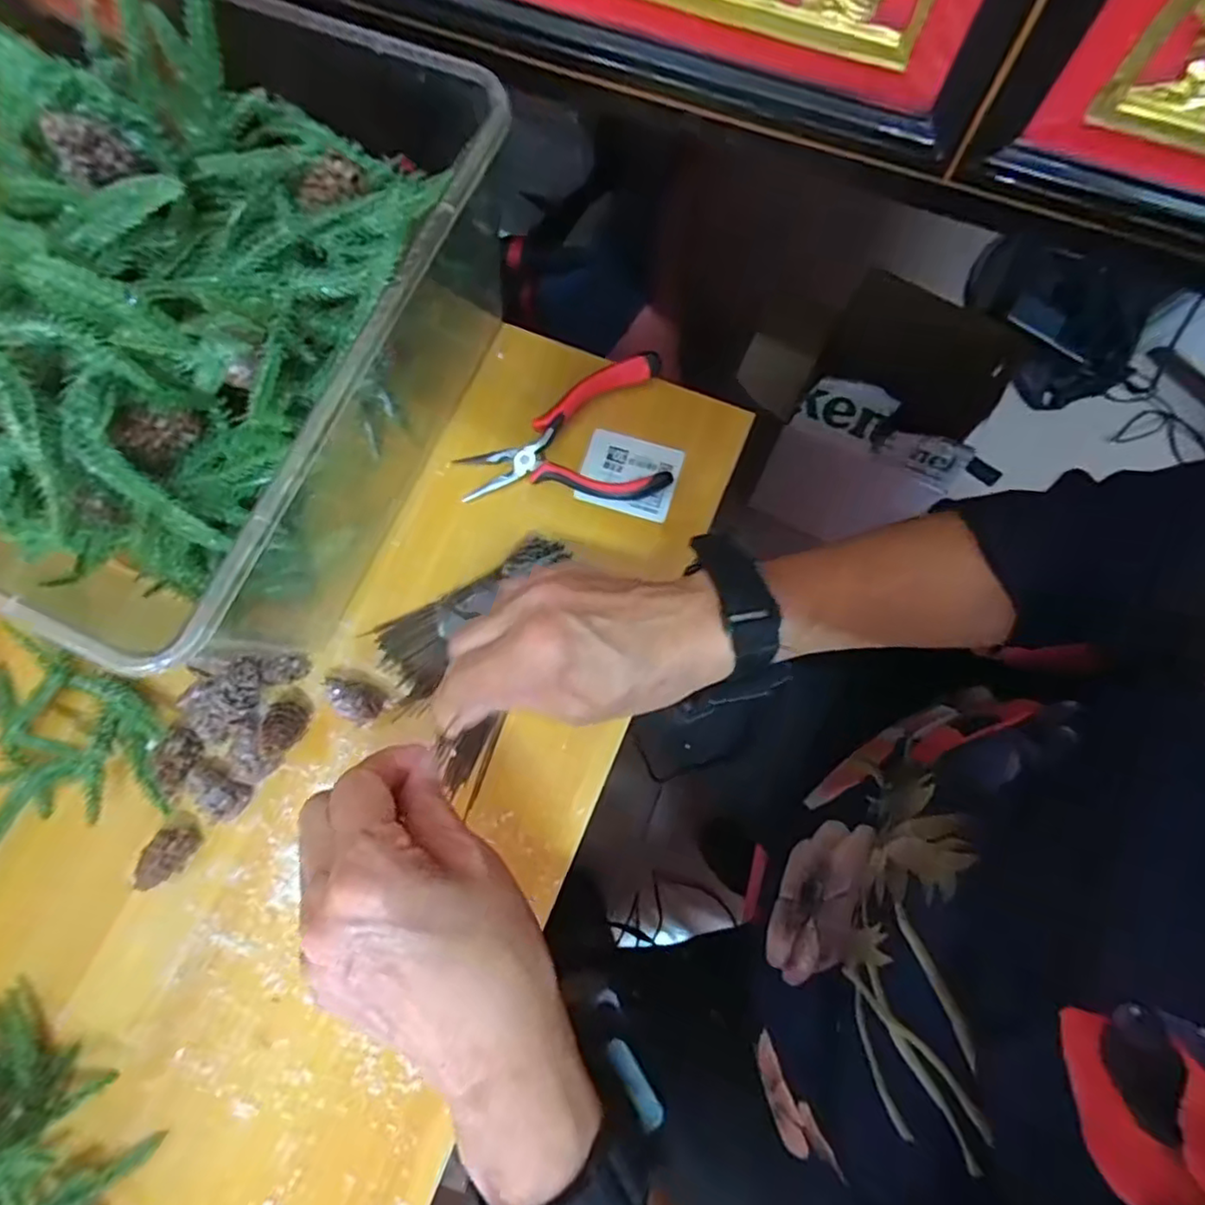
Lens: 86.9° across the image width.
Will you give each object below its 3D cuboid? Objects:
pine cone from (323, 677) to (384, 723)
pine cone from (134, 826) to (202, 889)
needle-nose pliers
[{"bbox_3d":[-0.141,0.054,0.360,0.035,0.022,0.022,14,78,5],"label":"pine cone"},{"bbox_3d":[-0.237,0.138,0.341,0.021,0.019,0.034,40,82,9],"label":"pine cone"},{"bbox_3d":[-0.025,-0.101,0.395,0.126,0.026,0.084,-7,77,0],"label":"needle-nose pliers"}]

